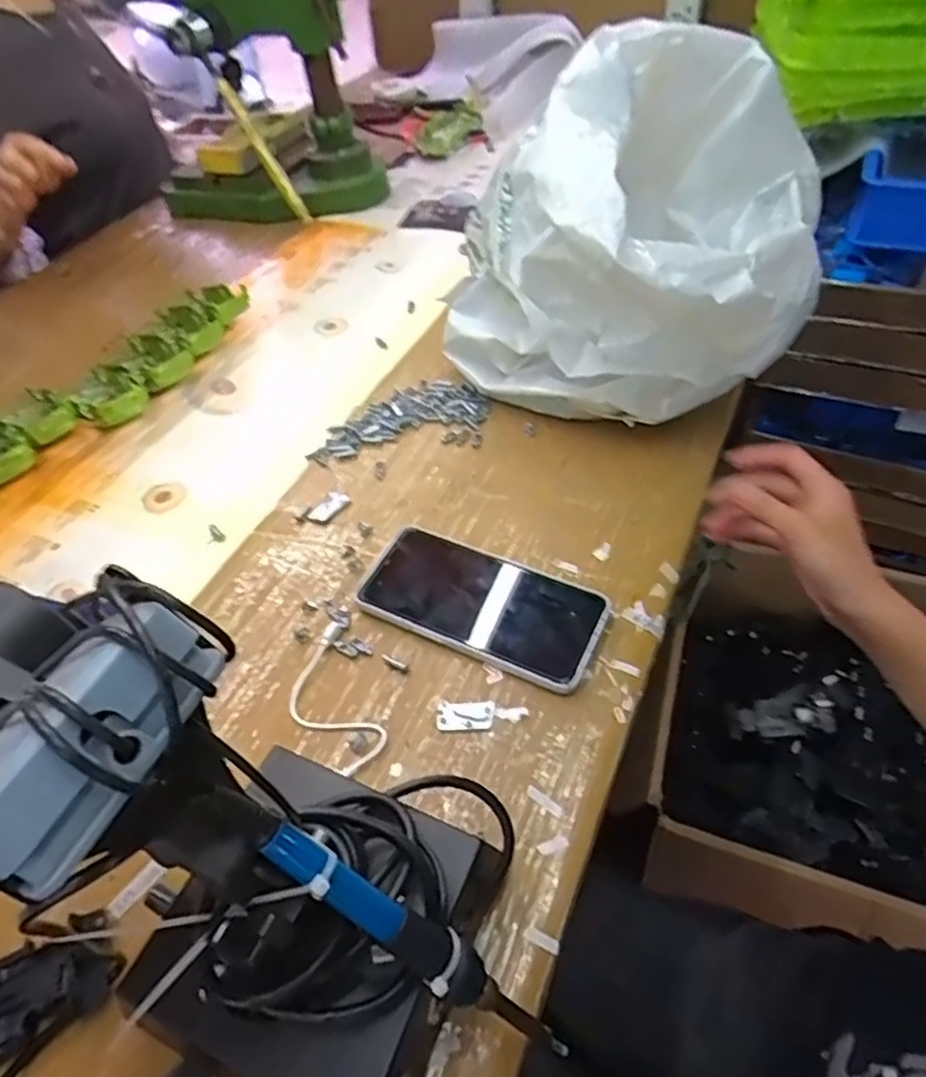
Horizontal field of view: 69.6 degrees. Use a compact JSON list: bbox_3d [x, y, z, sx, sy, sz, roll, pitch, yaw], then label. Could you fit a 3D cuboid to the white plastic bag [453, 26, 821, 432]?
[{"bbox_3d":[0.160,-0.261,0.574,0.270,0.225,0.309,32,59,29],"label":"white plastic bag"}]

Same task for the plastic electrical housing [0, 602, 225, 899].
[{"bbox_3d":[-0.102,0.055,0.185,0.032,0.030,0.075,25,56,25],"label":"plastic electrical housing"}]

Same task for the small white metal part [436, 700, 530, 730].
[{"bbox_3d":[0.012,0.110,0.416,0.055,0.004,0.017,-4,49,3],"label":"small white metal part"}]

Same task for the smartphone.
[{"bbox_3d":[0.013,0.044,0.464,0.165,0.015,0.080,19,53,21],"label":"smartphone"}]

